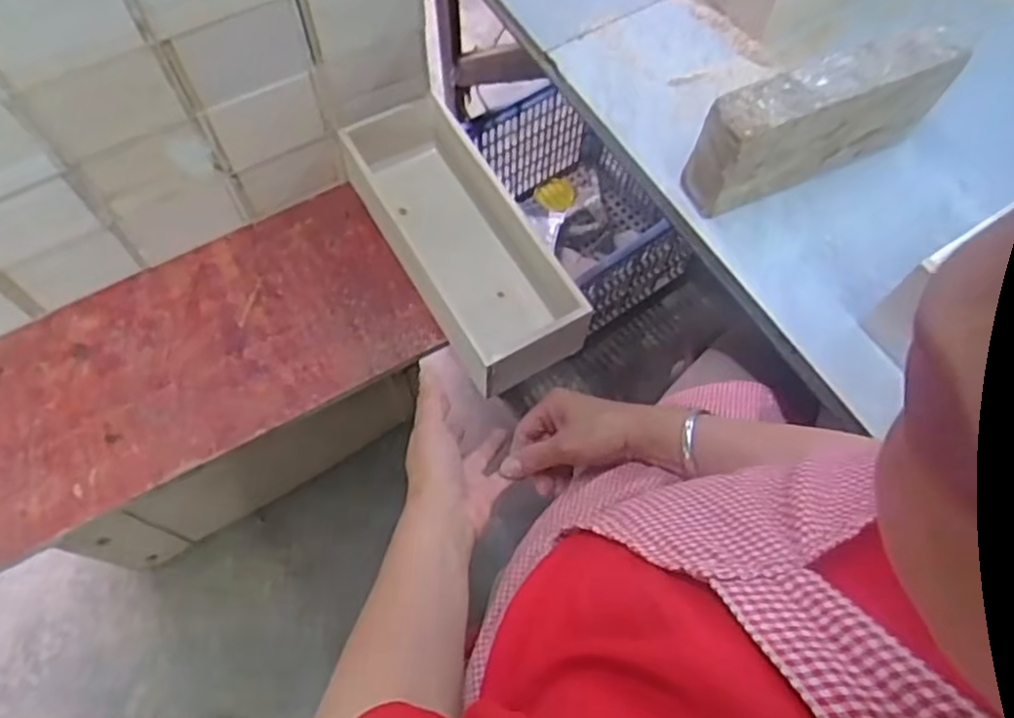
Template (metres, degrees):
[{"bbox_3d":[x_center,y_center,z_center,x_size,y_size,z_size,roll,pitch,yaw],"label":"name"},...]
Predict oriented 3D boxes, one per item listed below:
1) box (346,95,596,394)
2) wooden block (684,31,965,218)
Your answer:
[{"bbox_3d":[-0.054,-0.131,0.800,0.126,0.090,0.341,-29,70,-14],"label":"box"},{"bbox_3d":[0.242,-0.185,0.561,0.208,0.097,0.042,-21,68,-10],"label":"wooden block"}]

